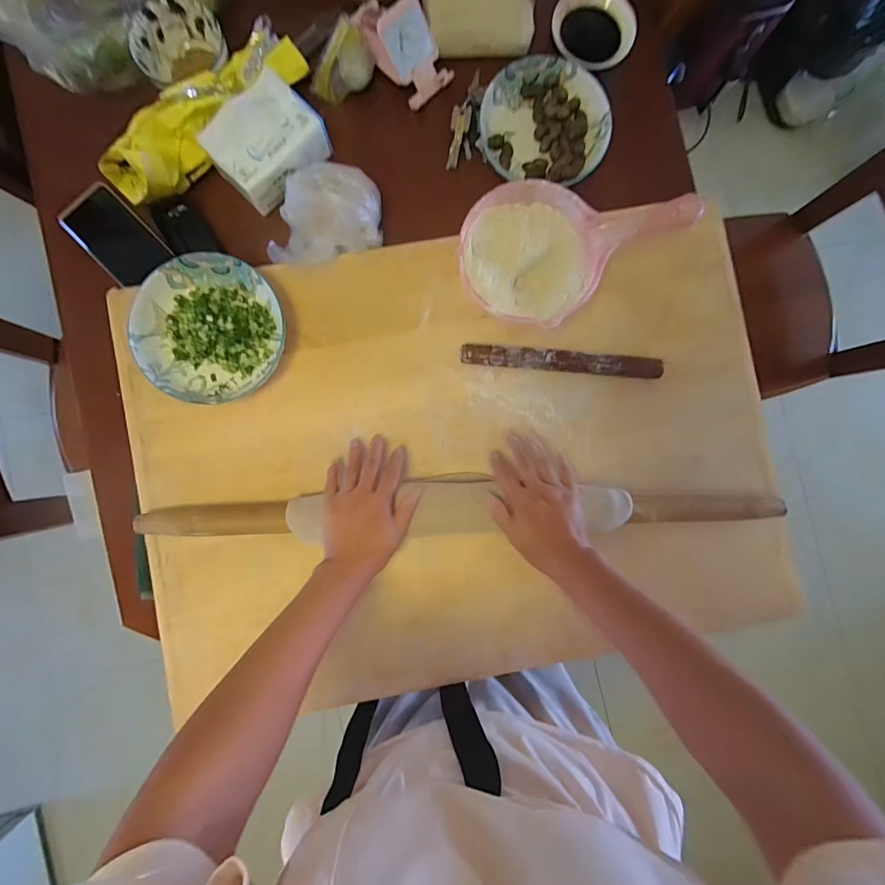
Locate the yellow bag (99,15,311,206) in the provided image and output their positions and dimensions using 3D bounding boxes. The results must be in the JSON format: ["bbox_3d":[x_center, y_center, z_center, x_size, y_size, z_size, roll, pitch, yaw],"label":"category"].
[{"bbox_3d":[-0.301,-0.417,0.536,0.073,0.062,0.287,44,87,0],"label":"yellow bag"}]

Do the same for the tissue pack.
[{"bbox_3d":[-0.227,-0.383,0.544,0.103,0.053,0.138,42,87,0],"label":"tissue pack"}]

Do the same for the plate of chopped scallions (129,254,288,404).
[{"bbox_3d":[-0.279,-0.136,0.514,0.169,0.040,0.166,0,88,-3],"label":"plate of chopped scallions"}]

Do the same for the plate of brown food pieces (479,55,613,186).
[{"bbox_3d":[0.139,-0.437,0.577,0.169,0.032,0.153,7,88,-2],"label":"plate of brown food pieces"}]

